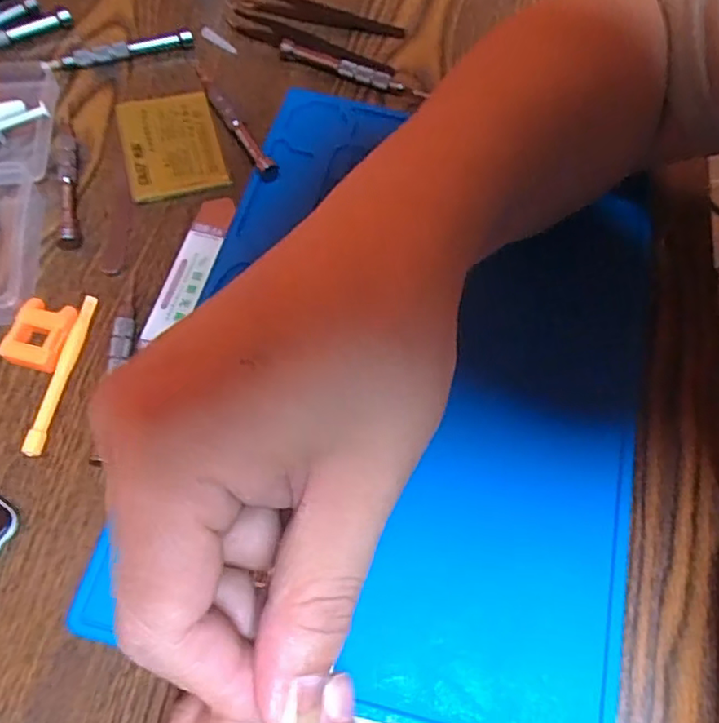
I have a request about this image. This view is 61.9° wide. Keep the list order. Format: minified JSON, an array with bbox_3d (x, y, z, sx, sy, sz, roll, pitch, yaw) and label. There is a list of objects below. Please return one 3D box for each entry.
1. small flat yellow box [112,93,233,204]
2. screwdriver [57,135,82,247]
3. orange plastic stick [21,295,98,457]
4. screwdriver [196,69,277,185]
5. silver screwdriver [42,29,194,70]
[{"bbox_3d":[-0.113,-0.130,0.358,0.055,0.005,0.076,-15,68,-9],"label":"small flat yellow box"},{"bbox_3d":[-0.166,-0.100,0.340,0.014,0.010,0.080,-11,67,-7],"label":"screwdriver"},{"bbox_3d":[-0.147,0.005,0.296,0.009,0.009,0.084,8,66,1],"label":"orange plastic stick"},{"bbox_3d":[-0.076,-0.144,0.362,0.010,0.013,0.096,-30,71,-15],"label":"screwdriver"},{"bbox_3d":[-0.152,-0.196,0.382,0.092,0.014,0.010,-20,69,-11],"label":"silver screwdriver"}]

